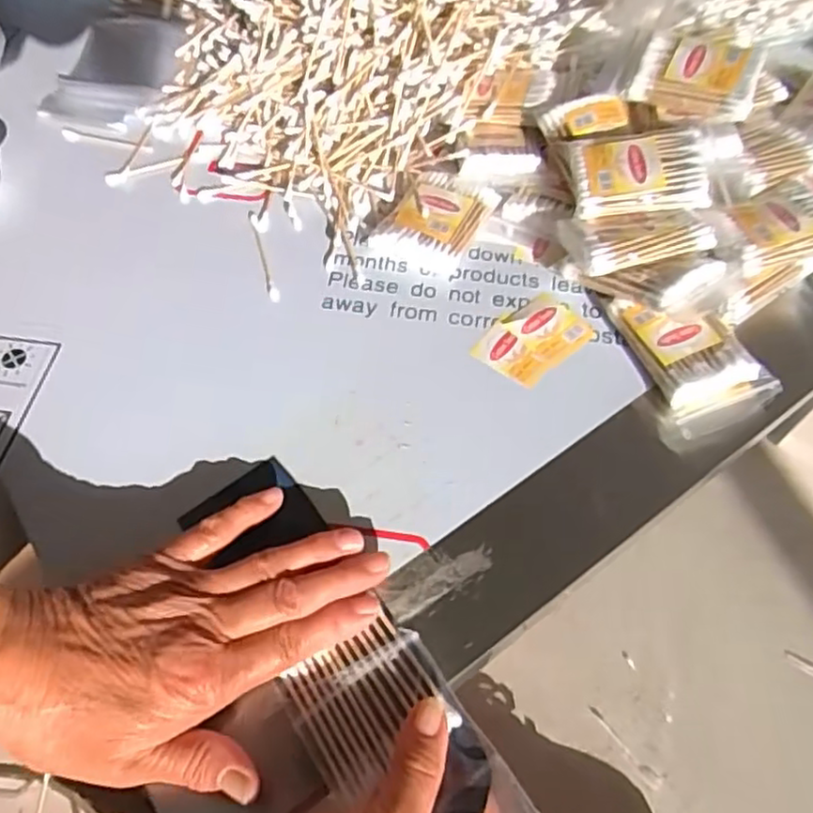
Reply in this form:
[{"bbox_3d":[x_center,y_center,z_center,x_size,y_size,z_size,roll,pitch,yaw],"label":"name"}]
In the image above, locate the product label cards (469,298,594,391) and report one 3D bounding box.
[{"bbox_3d":[0.076,-0.041,0.407,0.066,0.004,0.044,-41,68,-20],"label":"product label cards"}]

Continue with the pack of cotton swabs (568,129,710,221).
[{"bbox_3d":[0.143,-0.142,0.413,0.079,0.025,0.055,1,57,0],"label":"pack of cotton swabs"}]

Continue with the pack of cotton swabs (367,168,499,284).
[{"bbox_3d":[0.018,-0.123,0.446,0.057,0.020,0.070,26,64,15],"label":"pack of cotton swabs"}]

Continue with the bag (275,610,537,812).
[{"bbox_3d":[-0.003,0.146,0.289,0.066,0.011,0.102,-30,64,-15],"label":"bag"}]

